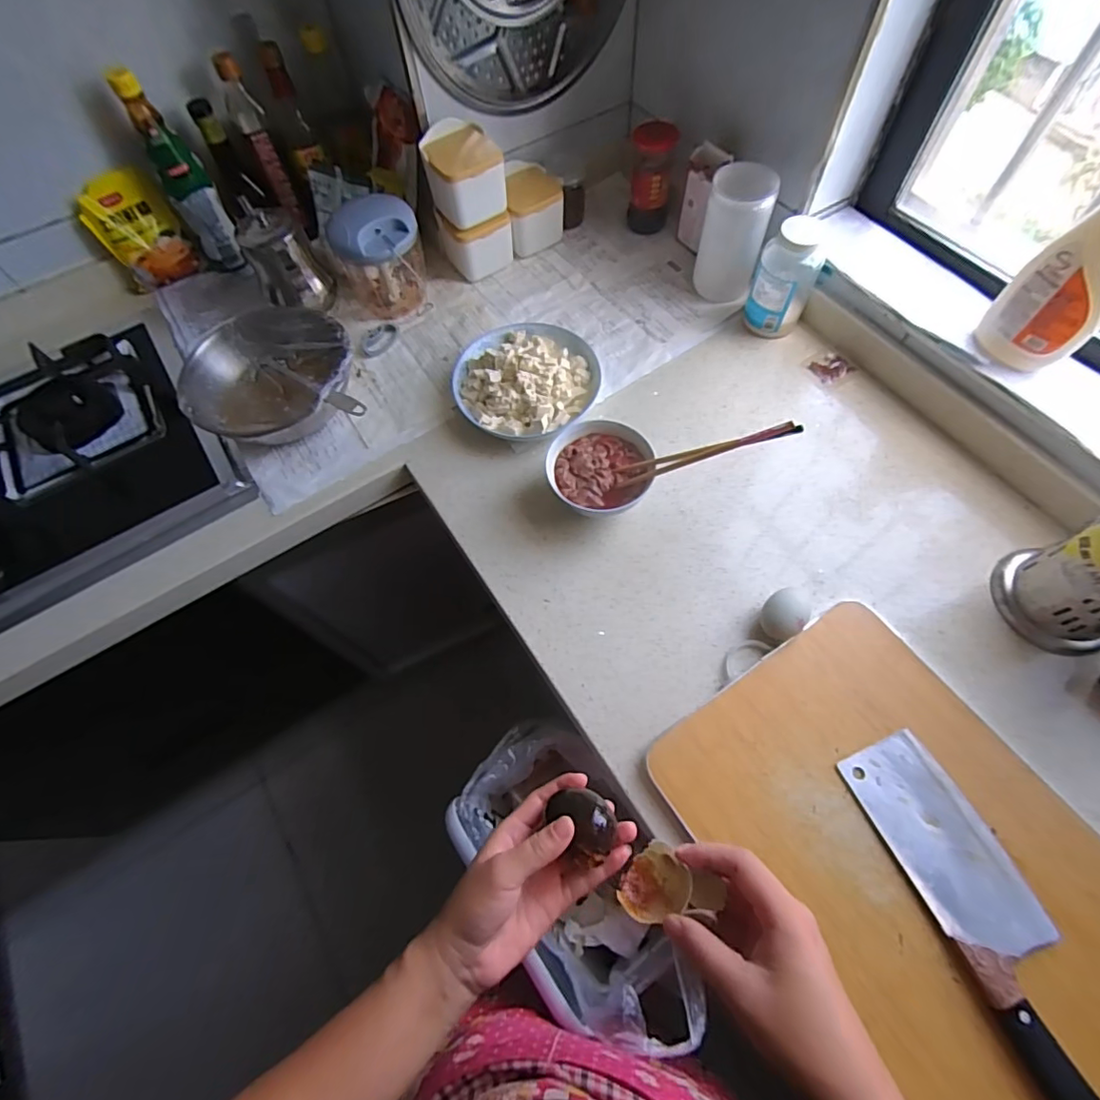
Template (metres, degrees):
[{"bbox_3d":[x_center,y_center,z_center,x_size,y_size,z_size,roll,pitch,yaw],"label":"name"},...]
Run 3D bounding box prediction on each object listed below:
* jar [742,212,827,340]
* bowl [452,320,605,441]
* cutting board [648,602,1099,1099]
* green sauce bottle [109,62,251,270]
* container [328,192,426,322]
[{"bbox_3d":[0.317,-0.363,0.730,0.074,0.125,0.079,-1,65,3],"label":"jar"},{"bbox_3d":[-0.032,-0.238,0.727,0.189,0.062,0.187,-1,65,3],"label":"bowl"},{"bbox_3d":[0.323,0.265,0.487,0.295,0.031,0.389,-34,68,-12],"label":"cutting board"},{"bbox_3d":[-0.542,-0.545,0.805,0.068,0.245,0.052,-30,67,-10],"label":"green sauce bottle"},{"bbox_3d":[-0.245,-0.421,0.787,0.121,0.132,0.101,-26,66,-9],"label":"container"}]

